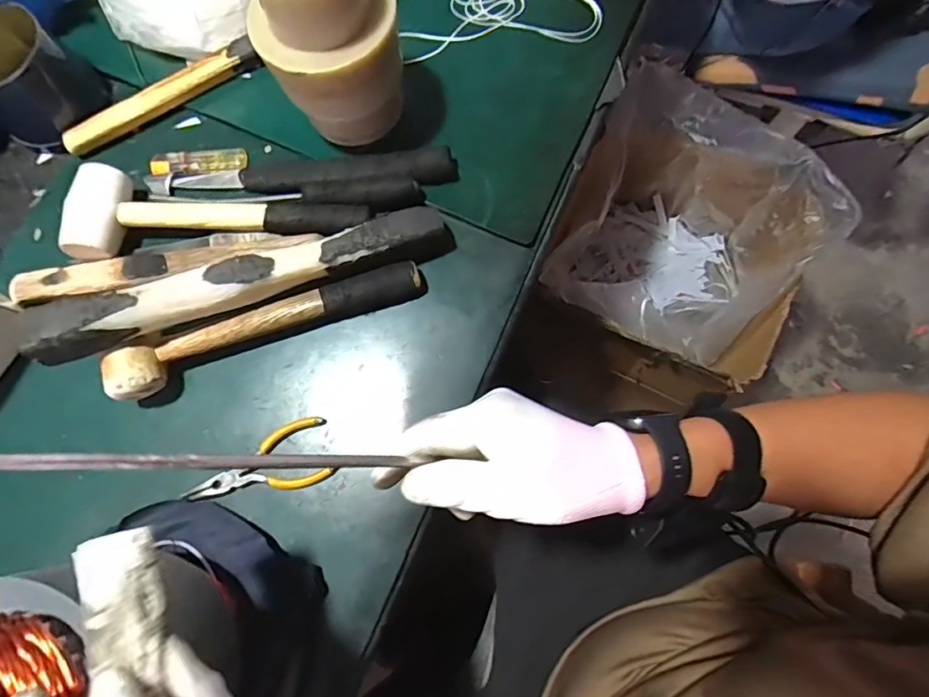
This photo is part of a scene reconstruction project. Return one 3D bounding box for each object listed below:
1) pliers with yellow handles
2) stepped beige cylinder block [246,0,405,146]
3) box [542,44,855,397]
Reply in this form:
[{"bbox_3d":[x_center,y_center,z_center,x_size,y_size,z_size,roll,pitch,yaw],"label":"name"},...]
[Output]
[{"bbox_3d":[-0.164,0.095,0.394,0.116,0.014,0.051,-19,76,-2],"label":"pliers with yellow handles"},{"bbox_3d":[-0.103,-0.234,0.399,0.089,0.155,0.099,41,81,11],"label":"stepped beige cylinder block"},{"bbox_3d":[0.352,-0.139,0.807,0.364,0.244,0.382,27,79,8],"label":"box"}]

